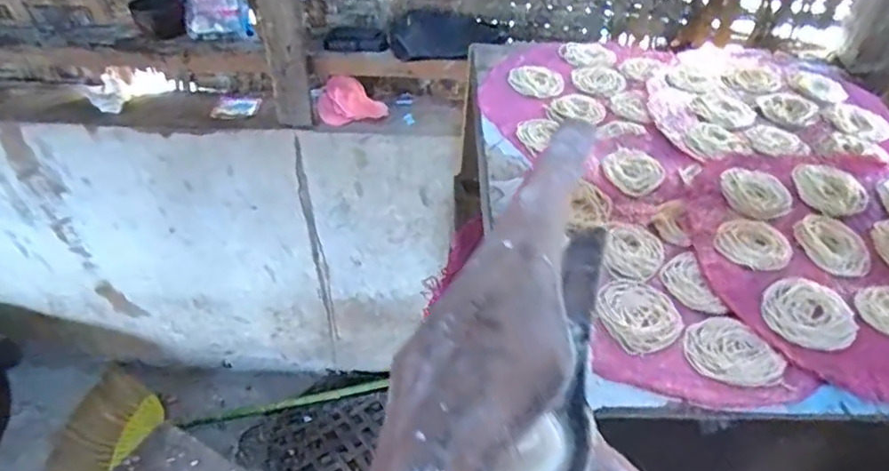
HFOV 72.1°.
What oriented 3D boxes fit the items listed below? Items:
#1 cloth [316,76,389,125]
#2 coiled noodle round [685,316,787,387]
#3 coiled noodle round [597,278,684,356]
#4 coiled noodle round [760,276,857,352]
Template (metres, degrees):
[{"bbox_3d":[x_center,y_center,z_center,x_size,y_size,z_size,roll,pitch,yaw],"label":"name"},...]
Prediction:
[{"bbox_3d":[-0.168,-0.244,1.104,0.123,0.085,0.031,-3,44,-5],"label":"cloth"},{"bbox_3d":[0.246,0.096,0.517,0.077,0.005,0.063,16,45,14],"label":"coiled noodle round"},{"bbox_3d":[0.170,0.067,0.537,0.071,0.010,0.081,32,51,27],"label":"coiled noodle round"},{"bbox_3d":[0.325,0.069,0.543,0.079,0.007,0.074,1,44,-1],"label":"coiled noodle round"}]

